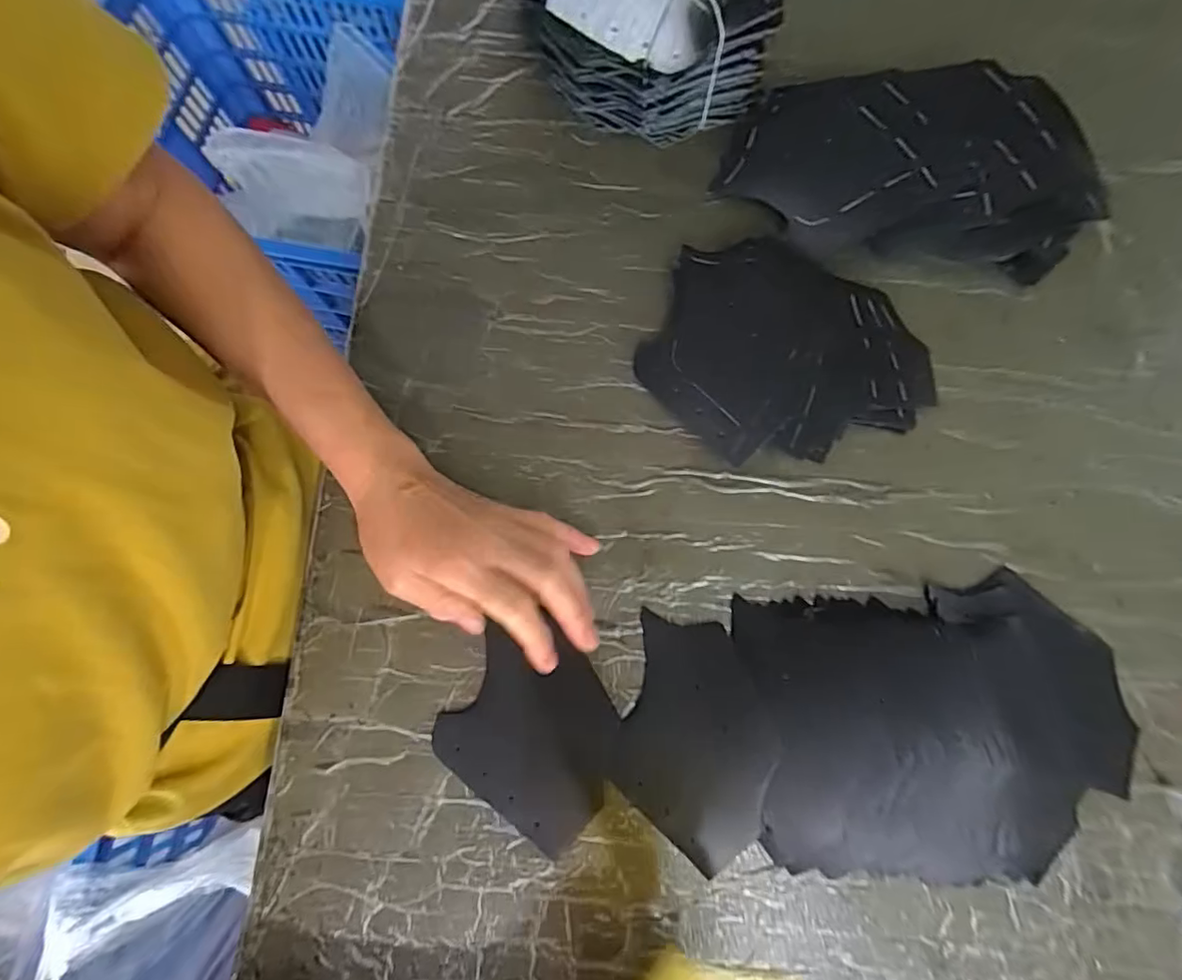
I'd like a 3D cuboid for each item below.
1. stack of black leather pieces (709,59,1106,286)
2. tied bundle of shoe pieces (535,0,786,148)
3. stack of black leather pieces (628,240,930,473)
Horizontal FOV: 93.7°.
[{"bbox_3d":[0.224,-0.231,0.390,0.252,0.051,0.136,6,78,1],"label":"stack of black leather pieces"},{"bbox_3d":[0.045,-0.309,0.383,0.148,0.092,0.092,19,79,4],"label":"tied bundle of shoe pieces"},{"bbox_3d":[0.133,-0.088,0.371,0.184,0.033,0.151,24,79,5],"label":"stack of black leather pieces"}]

